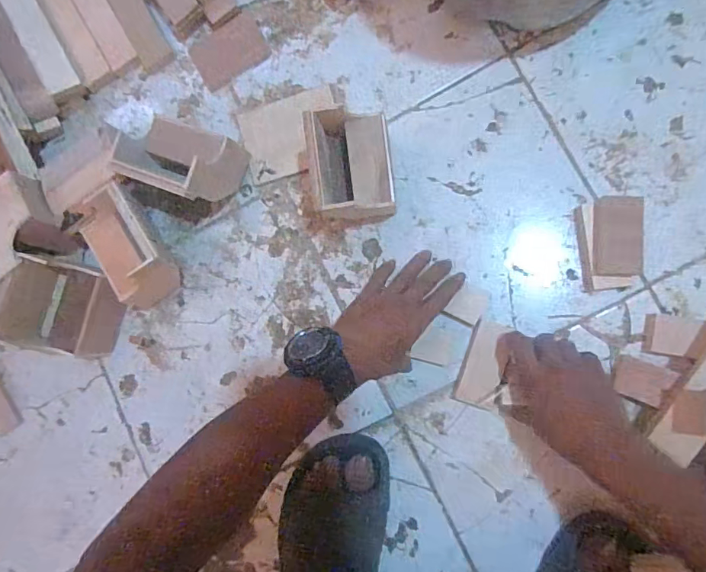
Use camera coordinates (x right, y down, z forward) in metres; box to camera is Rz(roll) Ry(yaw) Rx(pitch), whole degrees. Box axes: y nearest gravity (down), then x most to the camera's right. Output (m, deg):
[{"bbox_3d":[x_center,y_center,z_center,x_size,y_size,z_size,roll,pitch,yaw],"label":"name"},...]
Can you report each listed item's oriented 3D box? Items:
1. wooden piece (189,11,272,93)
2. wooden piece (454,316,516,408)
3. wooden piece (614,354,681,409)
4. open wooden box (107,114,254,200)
[{"bbox_3d":[-0.154,-0.291,0.585,0.090,0.006,0.067,-30,84,7],"label":"wooden piece"},{"bbox_3d":[0.141,0.084,0.514,0.042,0.005,0.091,14,87,9],"label":"wooden piece"},{"bbox_3d":[0.300,0.097,0.489,0.052,0.005,0.045,25,70,27],"label":"wooden piece"},{"bbox_3d":[-0.189,-0.142,0.536,0.113,0.107,0.080,20,90,10],"label":"open wooden box"}]

